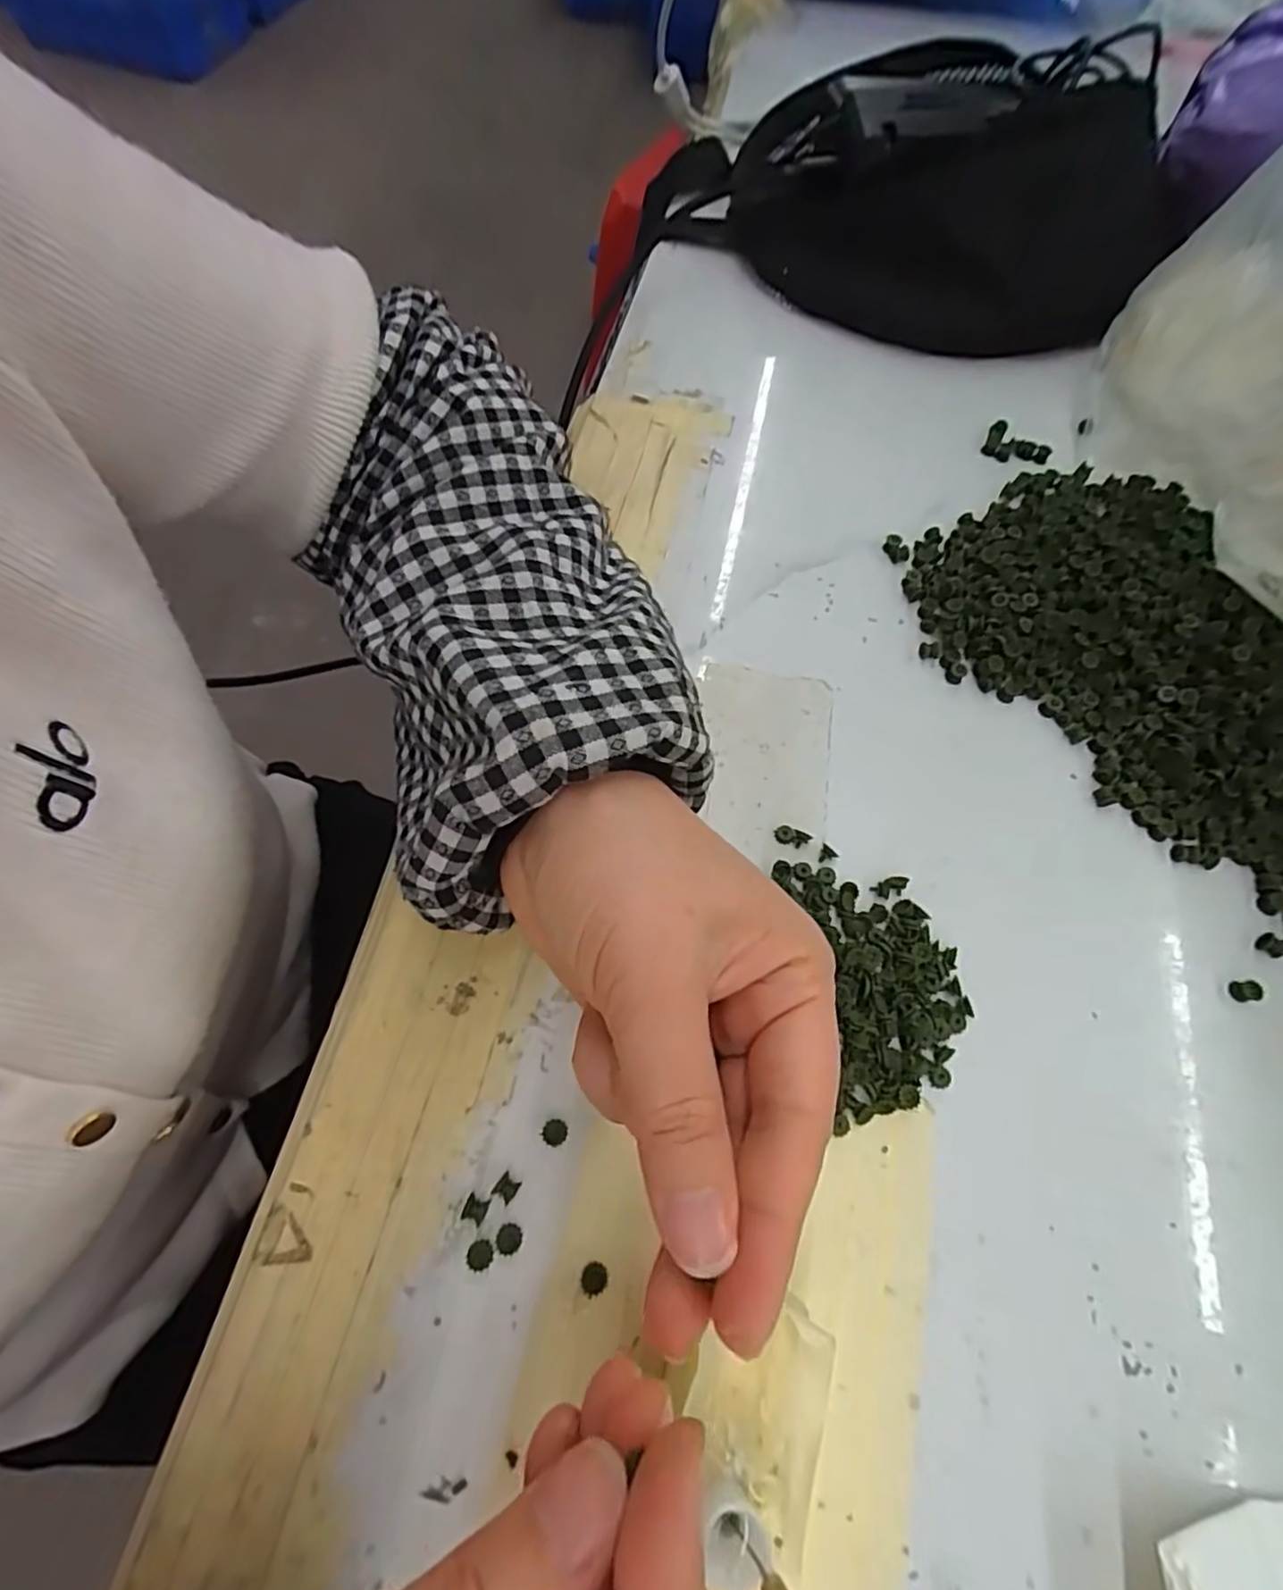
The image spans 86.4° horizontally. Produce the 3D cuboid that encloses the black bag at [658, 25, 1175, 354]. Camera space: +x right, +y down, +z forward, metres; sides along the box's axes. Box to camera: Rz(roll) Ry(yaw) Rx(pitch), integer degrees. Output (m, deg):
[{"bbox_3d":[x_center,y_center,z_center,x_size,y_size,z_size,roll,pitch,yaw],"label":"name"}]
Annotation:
[{"bbox_3d":[0.144,-0.366,0.389,0.276,0.083,0.180,31,69,12],"label":"black bag"}]

